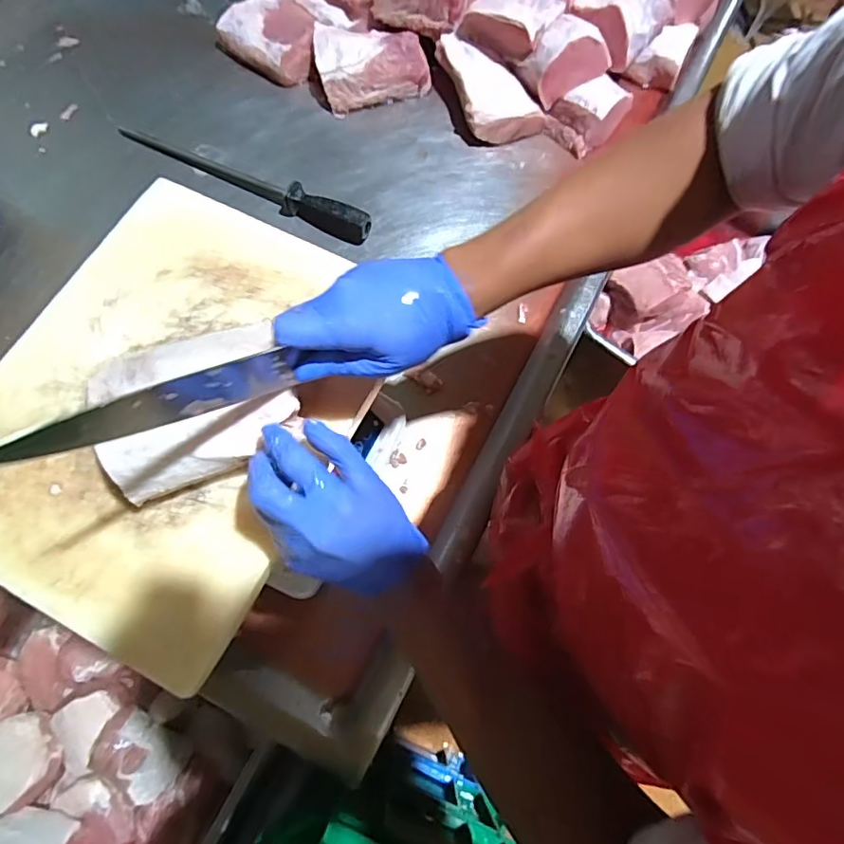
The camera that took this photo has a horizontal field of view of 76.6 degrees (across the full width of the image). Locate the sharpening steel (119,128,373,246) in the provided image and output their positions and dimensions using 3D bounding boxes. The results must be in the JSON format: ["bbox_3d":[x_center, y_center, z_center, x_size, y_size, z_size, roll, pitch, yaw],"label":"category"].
[{"bbox_3d":[-0.254,-0.337,0.740,0.403,0.047,0.032,26,71,8],"label":"sharpening steel"}]

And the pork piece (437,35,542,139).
[{"bbox_3d":[0.085,-0.486,0.788,0.097,0.060,0.184,-33,73,-13],"label":"pork piece"}]

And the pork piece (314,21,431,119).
[{"bbox_3d":[-0.081,-0.543,0.806,0.170,0.061,0.124,-11,70,-6],"label":"pork piece"}]

